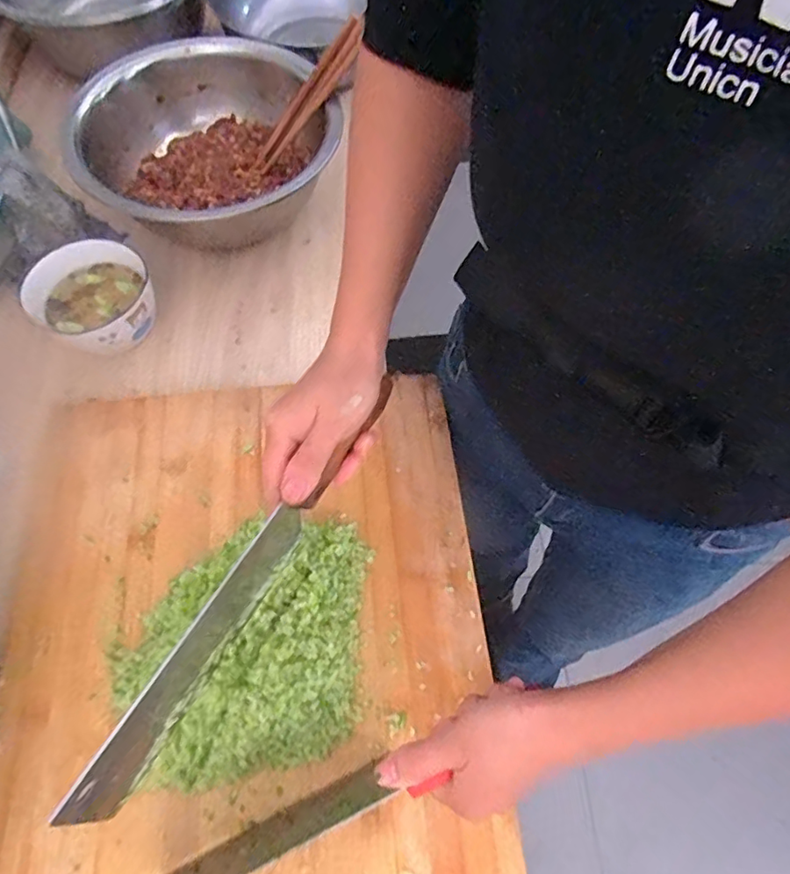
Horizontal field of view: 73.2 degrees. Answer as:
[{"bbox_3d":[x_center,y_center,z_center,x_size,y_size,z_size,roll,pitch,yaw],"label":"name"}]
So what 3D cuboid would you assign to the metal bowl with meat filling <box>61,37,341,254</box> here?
[{"bbox_3d":[-0.200,-0.323,0.592,0.266,0.088,0.281,0,65,-1],"label":"metal bowl with meat filling"}]

